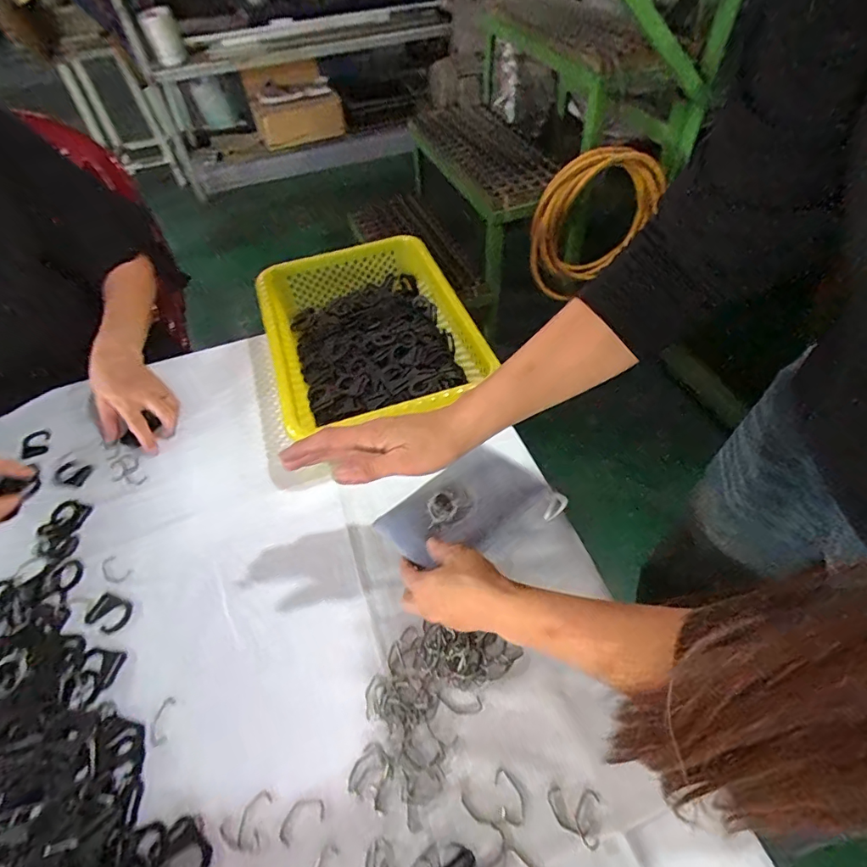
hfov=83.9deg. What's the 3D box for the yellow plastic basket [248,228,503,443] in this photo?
[{"bbox_3d":[-0.089,-0.132,0.672,0.256,0.082,0.346,-17,53,-11],"label":"yellow plastic basket"}]

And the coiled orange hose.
[{"bbox_3d":[0.424,-0.547,1.252,0.336,0.350,0.069,-15,53,-7],"label":"coiled orange hose"}]

